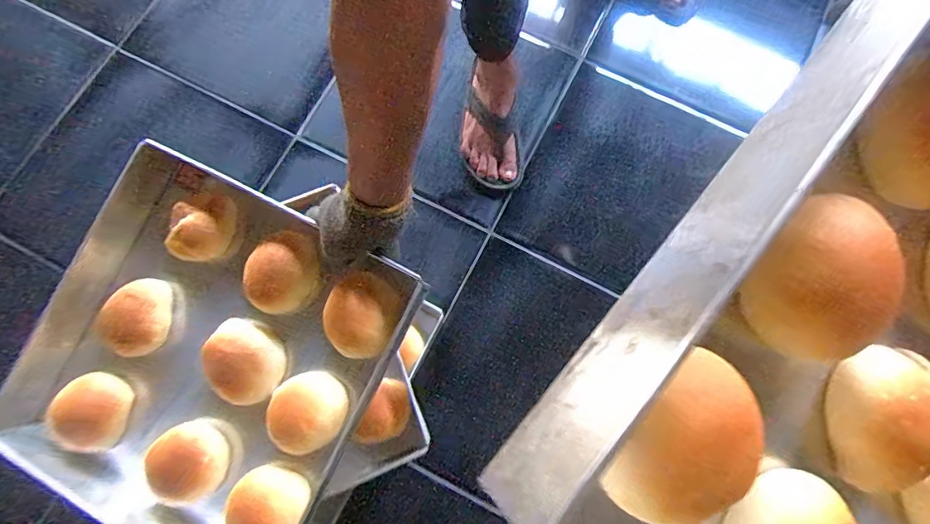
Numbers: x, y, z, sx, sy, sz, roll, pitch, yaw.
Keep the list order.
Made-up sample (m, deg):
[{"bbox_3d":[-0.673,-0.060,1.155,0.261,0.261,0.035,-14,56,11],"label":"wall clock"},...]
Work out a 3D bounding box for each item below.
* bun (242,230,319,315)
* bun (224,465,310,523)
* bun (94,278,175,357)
[{"bbox_3d":[-0.232,0.014,0.606,0.081,0.043,0.096,6,75,1],"label":"bun"},{"bbox_3d":[-0.229,0.275,0.551,0.089,0.056,0.074,18,76,4],"label":"bun"},{"bbox_3d":[-0.422,0.072,0.629,0.076,0.055,0.098,13,75,3],"label":"bun"}]

